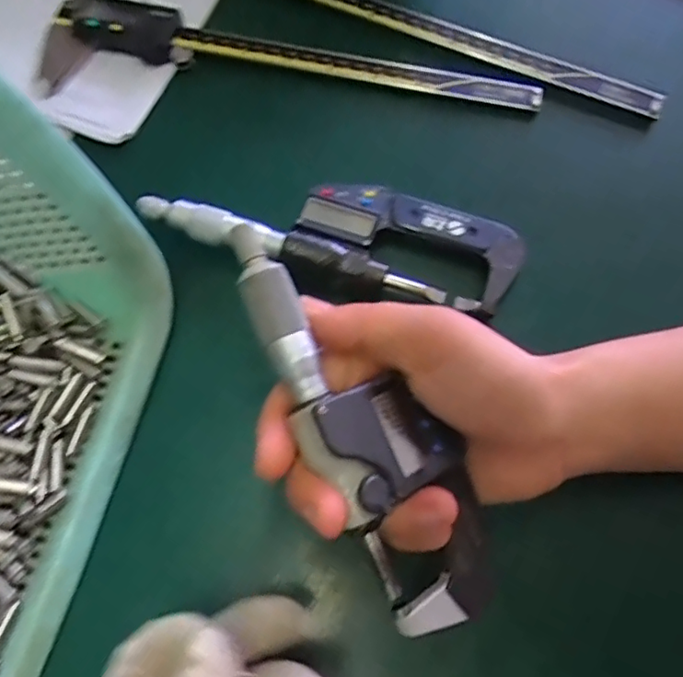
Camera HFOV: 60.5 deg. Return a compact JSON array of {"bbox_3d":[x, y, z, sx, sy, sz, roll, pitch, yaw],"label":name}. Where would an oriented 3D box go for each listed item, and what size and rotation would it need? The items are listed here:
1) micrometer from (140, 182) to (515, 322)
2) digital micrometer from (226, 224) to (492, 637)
[{"bbox_3d":[-0.003,-0.054,0.290,0.178,0.020,0.052,15,69,4],"label":"micrometer"},{"bbox_3d":[0.006,0.029,0.206,0.052,0.024,0.155,-35,92,-14],"label":"digital micrometer"}]

